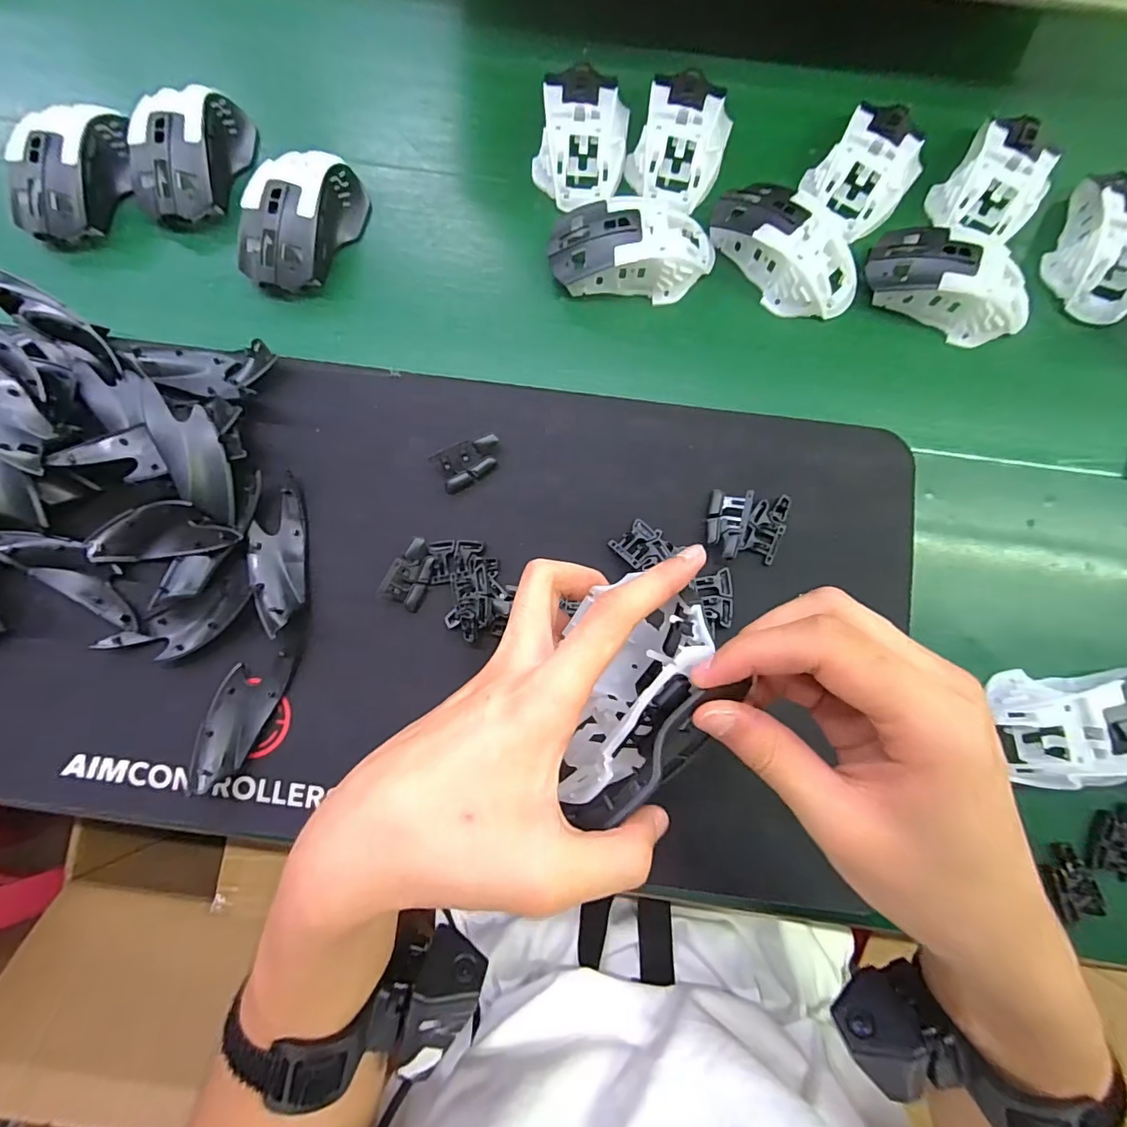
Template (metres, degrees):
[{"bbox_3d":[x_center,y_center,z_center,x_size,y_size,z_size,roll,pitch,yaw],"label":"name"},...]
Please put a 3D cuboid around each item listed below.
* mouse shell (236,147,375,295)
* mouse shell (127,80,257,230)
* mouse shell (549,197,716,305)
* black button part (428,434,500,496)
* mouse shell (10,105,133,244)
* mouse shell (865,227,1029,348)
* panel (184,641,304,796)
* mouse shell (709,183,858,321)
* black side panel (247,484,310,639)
[{"bbox_3d":[-0.186,-0.245,0.359,0.071,0.035,0.109,17,80,2],"label":"mouse shell"},{"bbox_3d":[-0.270,-0.296,0.372,0.066,0.045,0.104,14,80,2],"label":"mouse shell"},{"bbox_3d":[0.048,-0.221,0.354,0.116,0.034,0.063,1,80,0],"label":"mouse shell"},{"bbox_3d":[-0.060,-0.065,0.331,0.043,0.016,0.023,-28,82,-5],"label":"black button part"},{"bbox_3d":[-0.348,-0.281,0.370,0.071,0.046,0.100,3,80,0],"label":"mouse shell"},{"bbox_3d":[0.268,-0.194,0.351,0.115,0.034,0.059,30,81,5],"label":"mouse shell"},{"bbox_3d":[-0.196,0.087,0.312,0.035,0.014,0.096,30,81,5],"label":"panel"},{"bbox_3d":[0.155,-0.220,0.356,0.113,0.036,0.062,40,82,6],"label":"mouse shell"},{"bbox_3d":[-0.181,-0.002,0.324,0.034,0.013,0.090,-7,80,-2],"label":"black side panel"}]

